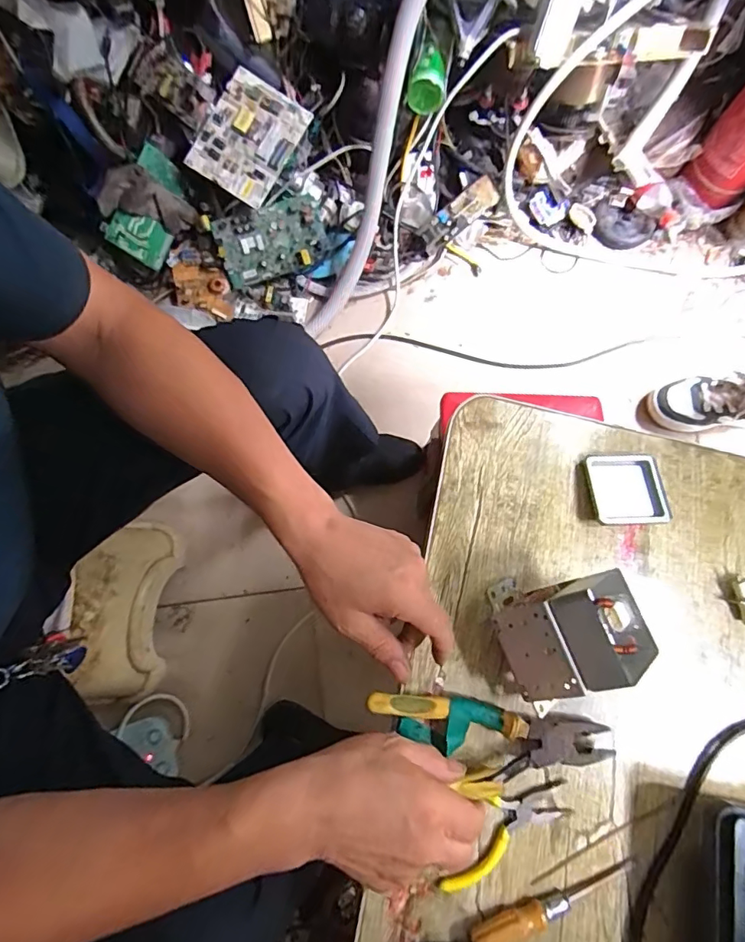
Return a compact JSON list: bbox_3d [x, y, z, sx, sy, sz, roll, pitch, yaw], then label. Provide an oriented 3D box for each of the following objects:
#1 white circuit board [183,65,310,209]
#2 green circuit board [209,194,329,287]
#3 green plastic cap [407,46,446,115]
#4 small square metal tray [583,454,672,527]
[{"bbox_3d":[-0.219,-0.588,0.876,0.148,0.017,0.194,32,90,-7],"label":"white circuit board"},{"bbox_3d":[-0.192,-0.446,0.972,0.202,0.016,0.125,-19,120,-5],"label":"green circuit board"},{"bbox_3d":[0.098,-0.691,0.882,0.066,0.067,0.081,8,76,0],"label":"green plastic cap"},{"bbox_3d":[0.245,0.018,0.479,0.071,0.017,0.070,-6,77,-3],"label":"small square metal tray"}]

